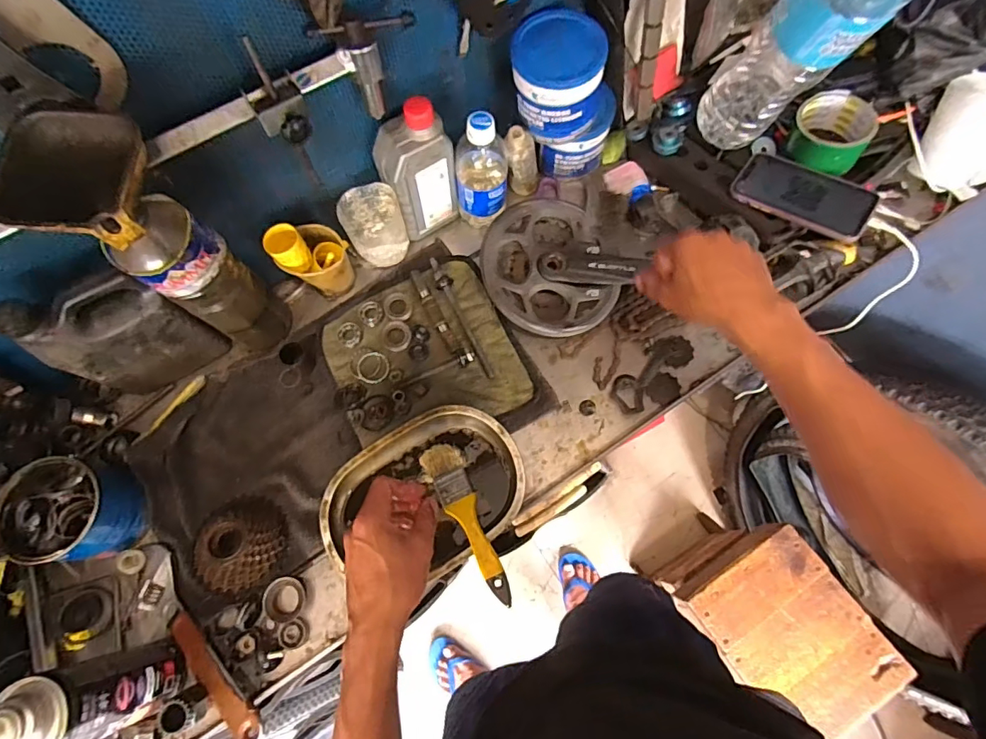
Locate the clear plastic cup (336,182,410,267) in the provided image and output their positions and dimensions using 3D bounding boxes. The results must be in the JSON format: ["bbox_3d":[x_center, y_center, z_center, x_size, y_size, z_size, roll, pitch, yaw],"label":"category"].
[{"bbox_3d":[-0.145,-0.174,0.629,0.069,0.088,0.066,-1,71,2],"label":"clear plastic cup"}]

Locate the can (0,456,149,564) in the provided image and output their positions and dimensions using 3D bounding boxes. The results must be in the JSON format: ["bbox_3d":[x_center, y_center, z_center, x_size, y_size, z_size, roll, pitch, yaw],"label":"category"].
[{"bbox_3d":[-0.437,0.148,0.528,0.097,0.087,0.096,-1,71,2],"label":"can"}]

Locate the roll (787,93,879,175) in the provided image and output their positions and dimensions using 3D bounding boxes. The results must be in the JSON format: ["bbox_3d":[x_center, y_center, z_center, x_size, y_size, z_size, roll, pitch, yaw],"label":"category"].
[{"bbox_3d":[0.413,-0.292,0.623,0.084,0.051,0.077,-1,71,2],"label":"roll"}]

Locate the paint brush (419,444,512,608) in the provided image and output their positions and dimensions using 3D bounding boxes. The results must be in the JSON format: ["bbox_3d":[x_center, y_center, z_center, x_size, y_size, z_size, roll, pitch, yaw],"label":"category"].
[{"bbox_3d":[-0.026,0.157,0.526,0.042,0.013,0.172,-26,66,-6],"label":"paint brush"}]

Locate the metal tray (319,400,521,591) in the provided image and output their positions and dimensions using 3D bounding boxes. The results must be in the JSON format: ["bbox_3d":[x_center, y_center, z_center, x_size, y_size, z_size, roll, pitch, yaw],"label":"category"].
[{"bbox_3d":[-0.074,0.139,0.554,0.217,0.035,0.157,-37,73,-10],"label":"metal tray"}]

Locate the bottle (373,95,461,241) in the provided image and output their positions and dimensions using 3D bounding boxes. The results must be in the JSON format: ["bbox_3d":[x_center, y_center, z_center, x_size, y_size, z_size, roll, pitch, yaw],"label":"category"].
[{"bbox_3d":[-0.091,-0.238,0.609,0.080,0.177,0.053,-33,73,-9],"label":"bottle"}]

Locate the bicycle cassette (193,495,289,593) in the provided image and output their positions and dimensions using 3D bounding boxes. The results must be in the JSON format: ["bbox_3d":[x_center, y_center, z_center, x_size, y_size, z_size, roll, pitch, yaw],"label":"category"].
[{"bbox_3d":[-0.278,0.185,0.545,0.096,0.029,0.095,-1,71,2],"label":"bicycle cassette"}]

